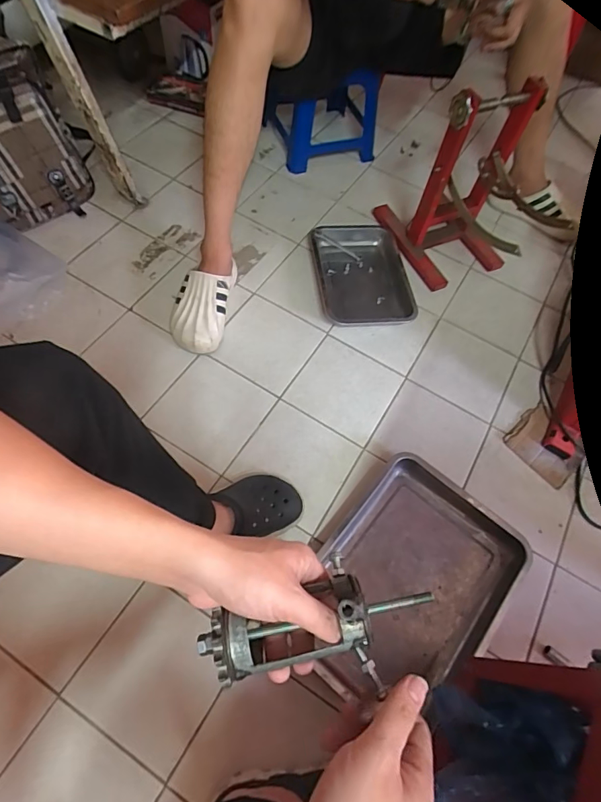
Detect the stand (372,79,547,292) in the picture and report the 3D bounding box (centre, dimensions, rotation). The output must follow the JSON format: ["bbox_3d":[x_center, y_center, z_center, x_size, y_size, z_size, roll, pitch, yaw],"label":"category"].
[{"bbox_3d":[0.332,-0.463,0.921,0.185,0.354,0.287,-31,70,-17],"label":"stand"}]

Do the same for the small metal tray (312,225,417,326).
[{"bbox_3d":[0.153,-0.306,1.044,0.219,0.041,0.296,-5,65,-6],"label":"small metal tray"}]

